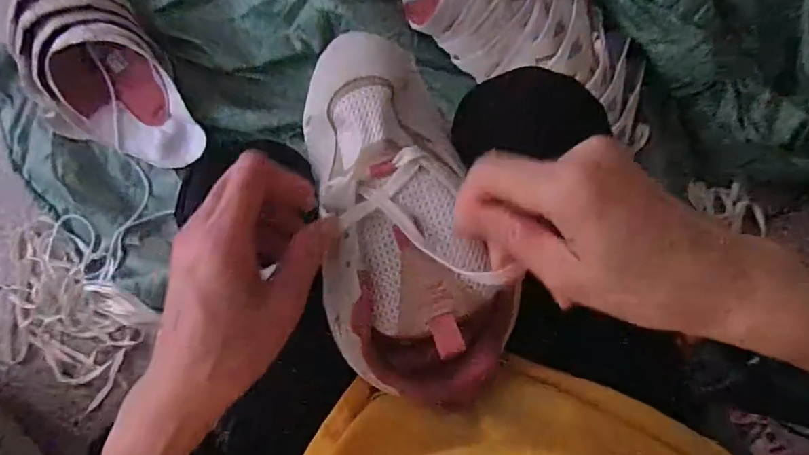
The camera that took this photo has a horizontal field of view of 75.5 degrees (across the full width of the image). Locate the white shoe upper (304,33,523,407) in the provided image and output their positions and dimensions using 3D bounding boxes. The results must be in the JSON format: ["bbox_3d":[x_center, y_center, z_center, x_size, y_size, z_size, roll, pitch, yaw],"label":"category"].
[{"bbox_3d":[-0.005,-0.014,0.346,0.107,0.094,0.246,-14,71,1],"label":"white shoe upper"}]

